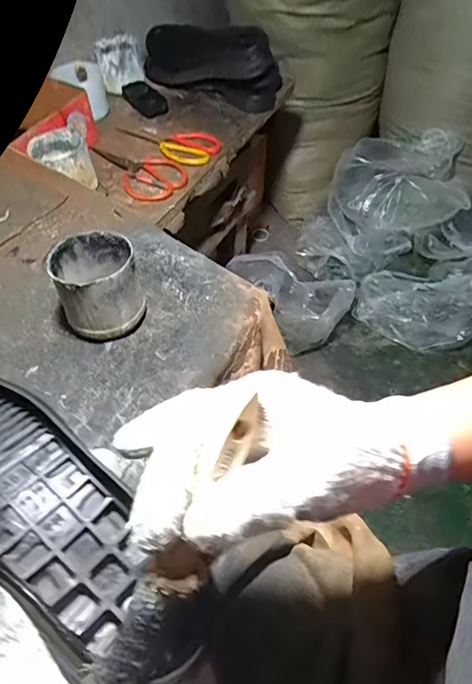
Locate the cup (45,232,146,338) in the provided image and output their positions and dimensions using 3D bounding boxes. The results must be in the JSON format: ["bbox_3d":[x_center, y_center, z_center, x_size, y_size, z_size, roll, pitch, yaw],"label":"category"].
[{"bbox_3d":[-0.152,-0.067,0.506,0.085,0.076,0.098,-13,54,-9],"label":"cup"}]

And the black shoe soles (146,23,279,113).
[{"bbox_3d":[-0.070,-0.574,0.934,0.309,0.106,0.106,19,56,14],"label":"black shoe soles"}]

